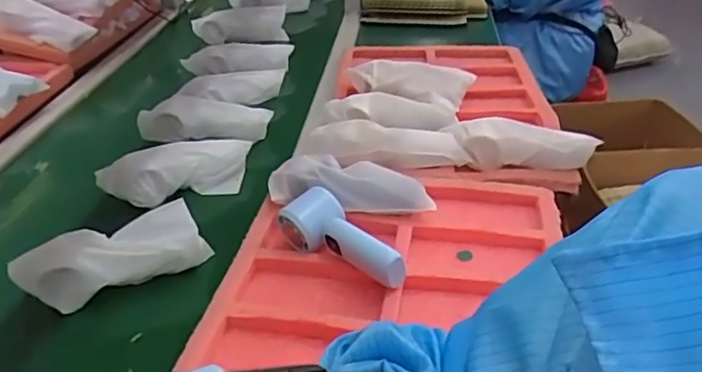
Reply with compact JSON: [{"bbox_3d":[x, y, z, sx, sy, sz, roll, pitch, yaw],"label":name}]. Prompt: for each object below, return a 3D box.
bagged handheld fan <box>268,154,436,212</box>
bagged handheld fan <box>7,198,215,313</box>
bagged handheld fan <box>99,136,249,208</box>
[{"bbox_3d":[-0.001,0.000,0.690,0.185,0.048,0.063,2,34,7],"label":"bagged handheld fan"},{"bbox_3d":[-0.247,0.068,0.628,0.188,0.075,0.054,-16,36,-20],"label":"bagged handheld fan"},{"bbox_3d":[-0.218,-0.020,0.785,0.203,0.064,0.055,-18,37,-22],"label":"bagged handheld fan"}]

